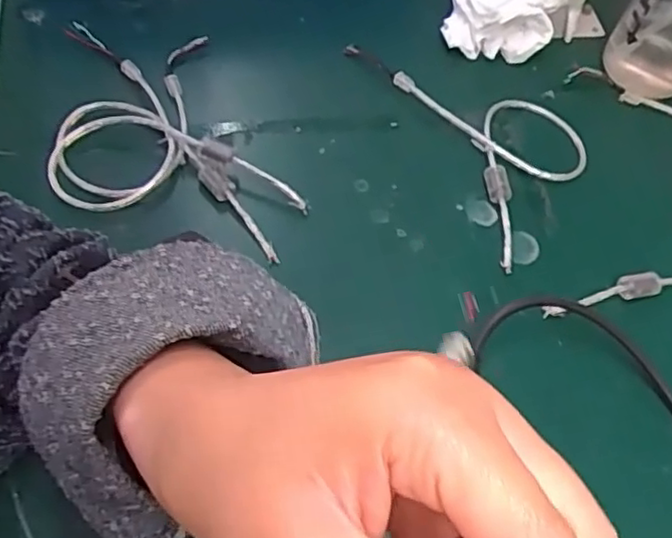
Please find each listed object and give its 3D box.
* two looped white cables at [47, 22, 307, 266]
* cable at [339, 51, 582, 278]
[{"bbox_3d":[-0.130,-0.091,0.477,0.142,0.023,0.231,-24,64,-17],"label":"two looped white cables"},{"bbox_3d":[0.118,-0.116,0.521,0.125,0.014,0.219,-24,64,-17],"label":"cable"}]

